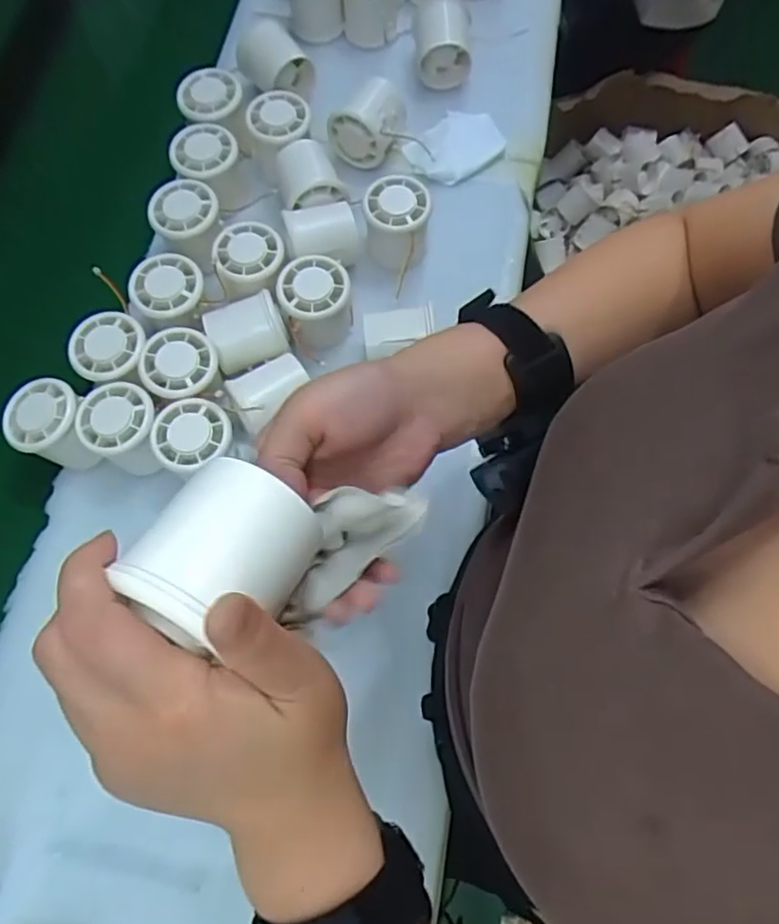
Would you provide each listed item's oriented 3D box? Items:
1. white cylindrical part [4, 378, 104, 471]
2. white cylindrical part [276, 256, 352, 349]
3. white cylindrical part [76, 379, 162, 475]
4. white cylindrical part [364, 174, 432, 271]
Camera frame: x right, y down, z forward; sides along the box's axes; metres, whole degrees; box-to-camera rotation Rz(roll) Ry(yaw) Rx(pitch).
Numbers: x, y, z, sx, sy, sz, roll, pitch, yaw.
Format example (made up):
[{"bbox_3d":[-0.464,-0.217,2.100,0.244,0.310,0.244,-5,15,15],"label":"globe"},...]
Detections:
[{"bbox_3d":[-0.251,-0.026,0.473,0.053,0.045,0.057,0,71,1],"label":"white cylindrical part"},{"bbox_3d":[-0.059,-0.127,0.508,0.054,0.052,0.051,0,71,1],"label":"white cylindrical part"},{"bbox_3d":[-0.194,-0.023,0.472,0.053,0.053,0.054,0,71,1],"label":"white cylindrical part"},{"bbox_3d":[0.006,-0.197,0.528,0.053,0.047,0.061,1,71,1],"label":"white cylindrical part"}]

